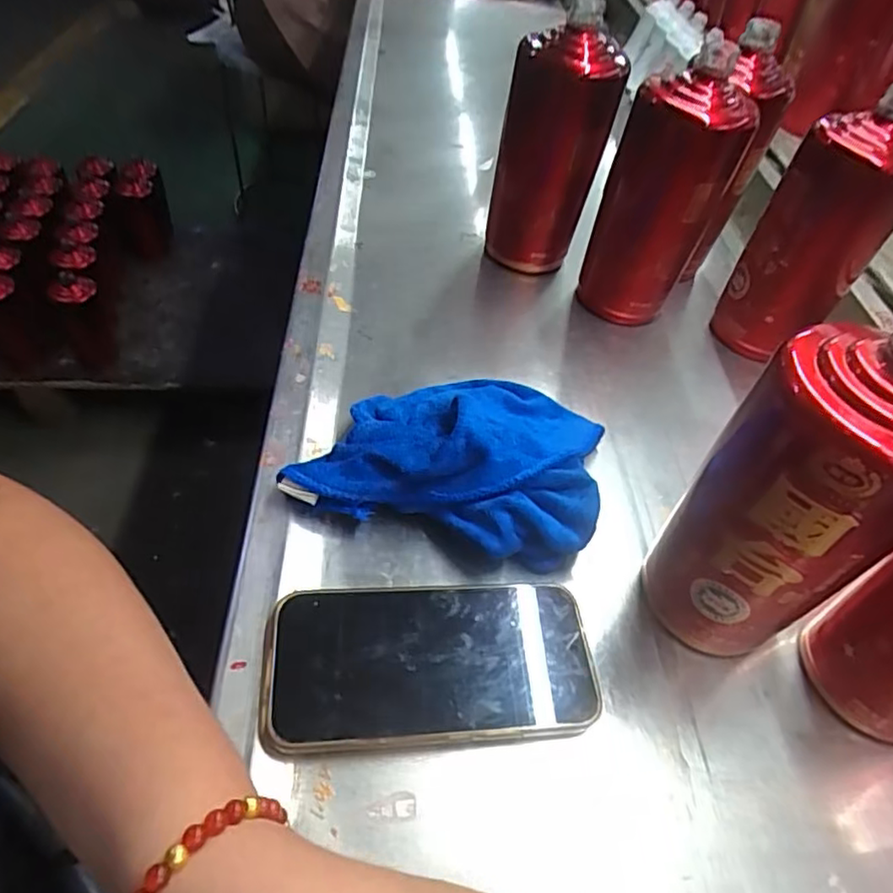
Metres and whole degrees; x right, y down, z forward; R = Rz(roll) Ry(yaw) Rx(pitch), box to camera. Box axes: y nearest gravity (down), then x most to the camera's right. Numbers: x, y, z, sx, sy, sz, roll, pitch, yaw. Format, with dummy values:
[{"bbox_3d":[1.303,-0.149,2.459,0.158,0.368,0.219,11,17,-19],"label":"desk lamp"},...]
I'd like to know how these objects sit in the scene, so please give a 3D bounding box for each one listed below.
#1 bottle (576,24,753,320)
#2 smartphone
[{"bbox_3d":[0.168,-0.191,0.501,0.095,0.206,0.067,20,50,12],"label":"bottle"},{"bbox_3d":[-0.007,0.106,0.313,0.159,0.006,0.078,1,51,-9],"label":"smartphone"}]

